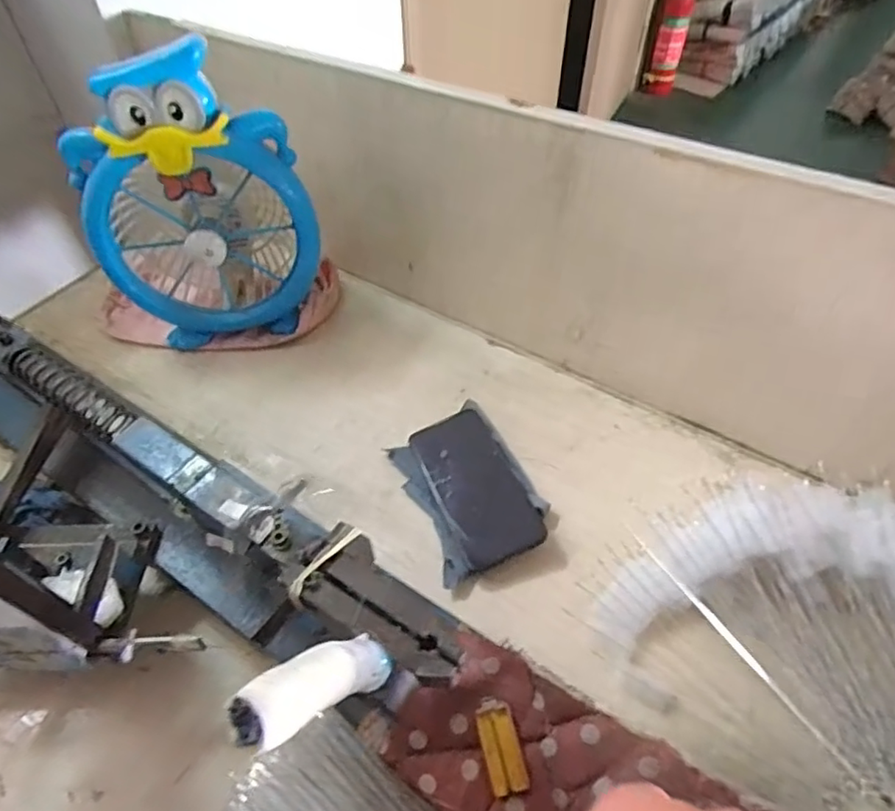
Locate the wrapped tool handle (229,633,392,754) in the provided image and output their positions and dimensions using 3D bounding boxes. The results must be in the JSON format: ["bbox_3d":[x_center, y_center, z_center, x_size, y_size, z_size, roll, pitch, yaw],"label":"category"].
[{"bbox_3d":[-0.055,0.123,0.264,0.025,0.097,0.019,35,100,26],"label":"wrapped tool handle"}]

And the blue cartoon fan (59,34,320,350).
[{"bbox_3d":[-0.262,-0.221,0.642,0.219,0.298,0.147,-10,51,-7],"label":"blue cartoon fan"}]

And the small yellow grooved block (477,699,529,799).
[{"bbox_3d":[0.035,0.220,0.382,0.022,0.005,0.053,-11,52,-7],"label":"small yellow grooved block"}]

